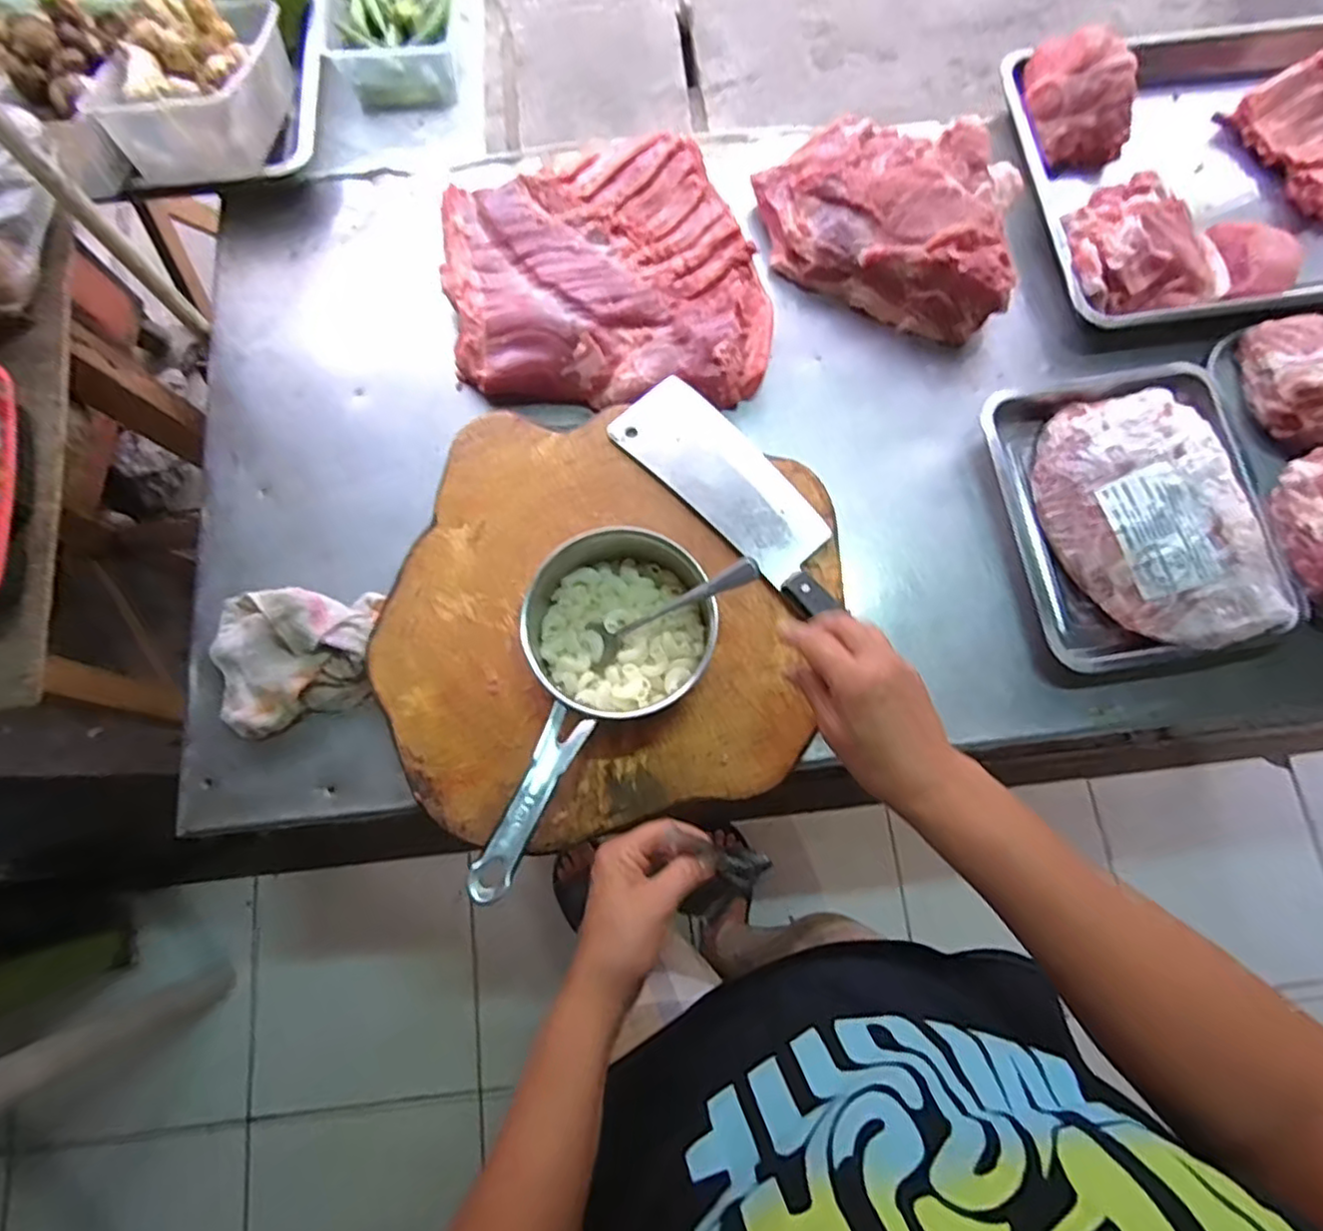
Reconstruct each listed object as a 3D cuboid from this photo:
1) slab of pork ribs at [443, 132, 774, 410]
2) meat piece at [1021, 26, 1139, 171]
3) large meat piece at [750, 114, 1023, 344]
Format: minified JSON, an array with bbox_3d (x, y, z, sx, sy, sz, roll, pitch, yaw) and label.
[{"bbox_3d":[-0.062,-0.374,0.751,0.333,0.061,0.301,-6,77,-3],"label":"slab of pork ribs"},{"bbox_3d":[0.494,-0.607,0.793,0.127,0.084,0.124,-5,77,-2],"label":"meat piece"},{"bbox_3d":[0.257,-0.456,0.756,0.295,0.078,0.212,19,77,3],"label":"large meat piece"}]

